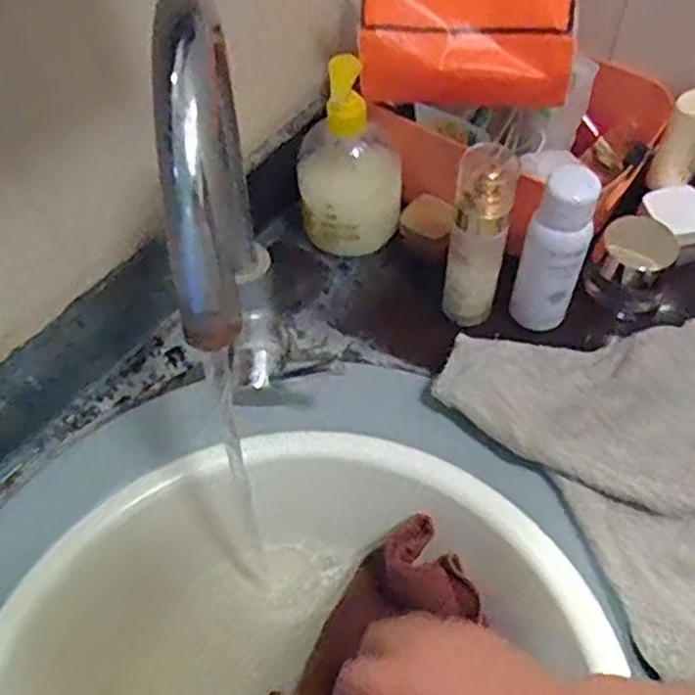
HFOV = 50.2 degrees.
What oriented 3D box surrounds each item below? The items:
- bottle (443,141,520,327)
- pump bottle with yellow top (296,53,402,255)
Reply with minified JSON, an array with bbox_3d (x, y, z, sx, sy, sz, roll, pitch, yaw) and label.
[{"bbox_3d":[0.095,-0.078,0.542,0.043,0.146,0.044,8,56,8],"label":"bottle"},{"bbox_3d":[0.003,-0.151,0.591,0.084,0.149,0.072,-5,55,0],"label":"pump bottle with yellow top"}]

